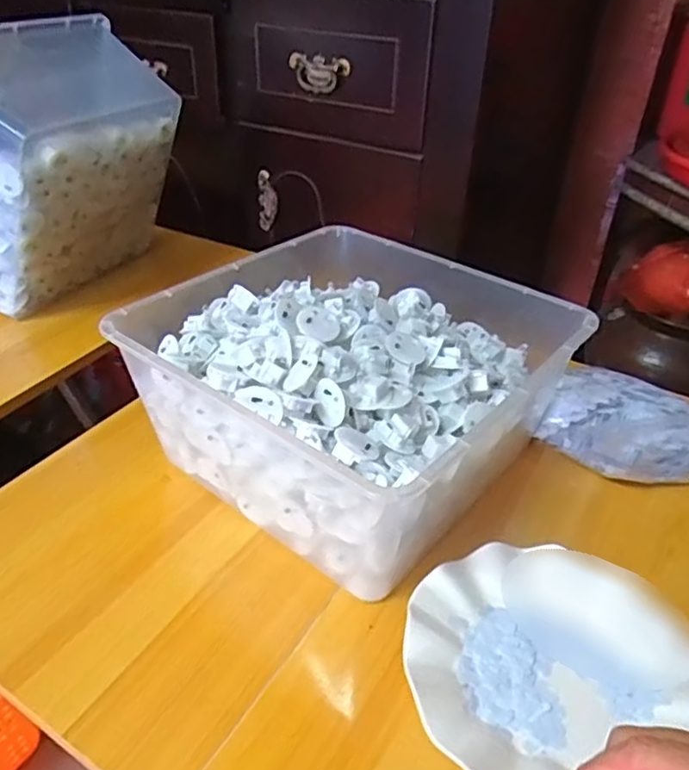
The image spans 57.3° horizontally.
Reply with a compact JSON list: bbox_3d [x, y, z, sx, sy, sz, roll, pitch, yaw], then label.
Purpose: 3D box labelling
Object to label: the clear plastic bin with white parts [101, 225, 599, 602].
[{"bbox_3d":[0.003,-0.017,0.552,0.315,0.128,0.305,27,43,30],"label":"clear plastic bin with white parts"}]

